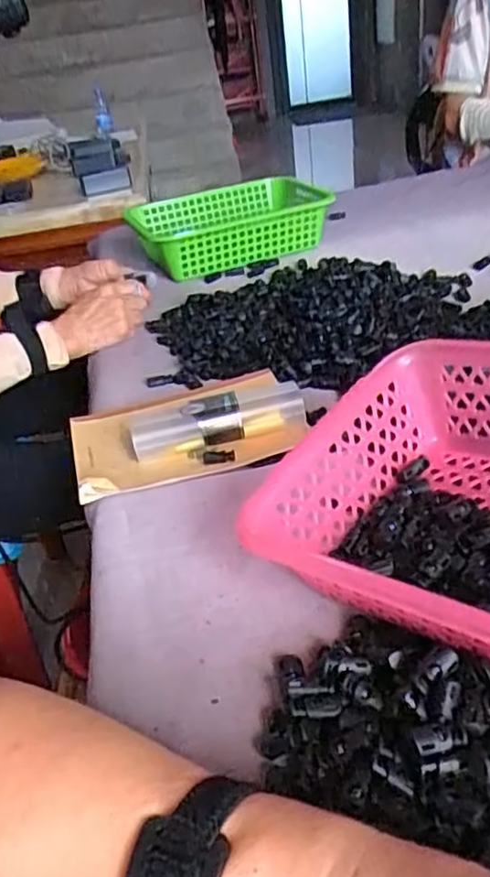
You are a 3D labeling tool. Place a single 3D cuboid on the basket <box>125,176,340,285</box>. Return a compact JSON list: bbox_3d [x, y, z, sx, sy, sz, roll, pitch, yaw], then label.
[{"bbox_3d":[-0.024,-0.352,1.108,0.289,0.075,0.247,-14,34,-9],"label":"basket"}]

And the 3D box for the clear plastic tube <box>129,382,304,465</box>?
[{"bbox_3d":[-0.025,-0.018,0.615,0.160,0.033,0.049,-12,33,-6],"label":"clear plastic tube"}]

